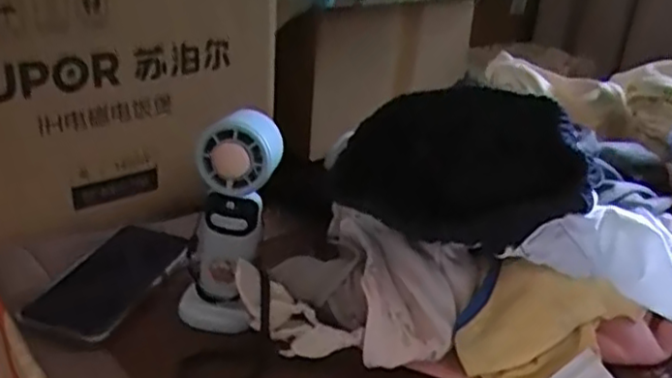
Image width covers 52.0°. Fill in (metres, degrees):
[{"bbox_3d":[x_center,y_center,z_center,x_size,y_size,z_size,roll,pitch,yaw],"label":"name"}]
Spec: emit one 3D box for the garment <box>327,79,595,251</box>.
[{"bbox_3d":[0.090,-0.015,0.506,0.181,0.108,0.055,14,27,20],"label":"garment"}]

